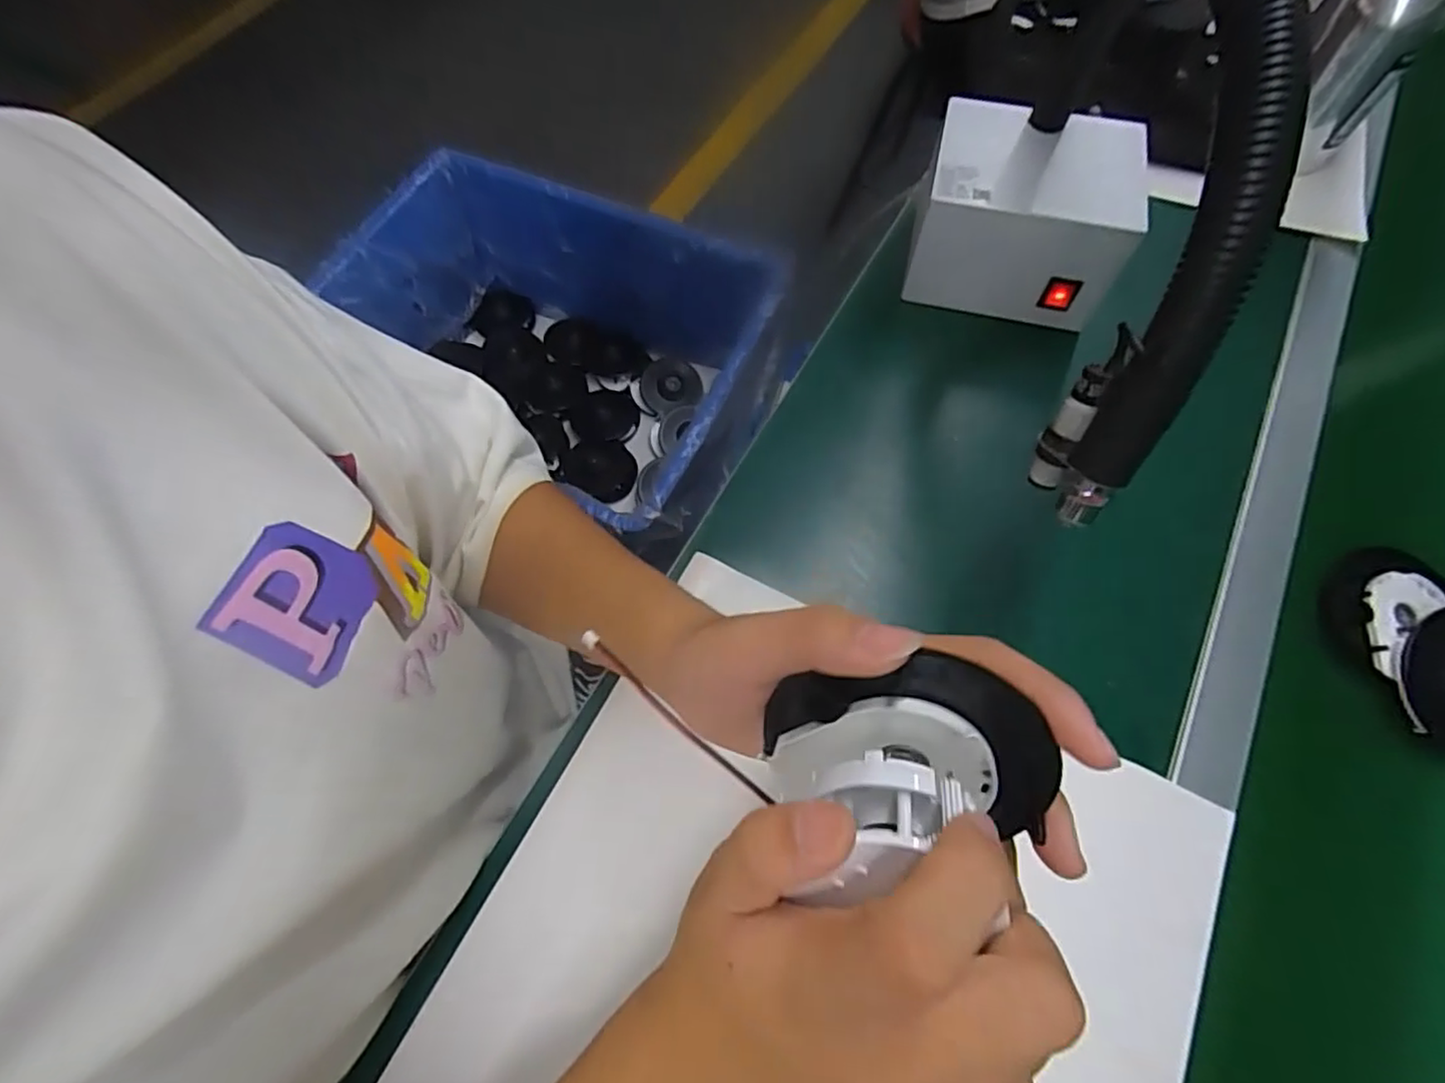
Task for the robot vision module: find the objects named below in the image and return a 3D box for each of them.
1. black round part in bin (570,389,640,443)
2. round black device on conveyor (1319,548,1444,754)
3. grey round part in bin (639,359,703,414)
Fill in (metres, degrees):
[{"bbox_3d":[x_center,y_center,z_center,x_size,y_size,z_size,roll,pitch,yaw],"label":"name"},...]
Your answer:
[{"bbox_3d":[-0.179,-0.191,0.992,0.099,0.018,0.085,2,66,3],"label":"black round part in bin"},{"bbox_3d":[0.468,0.069,0.429,0.076,0.044,0.136,-9,66,-3],"label":"round black device on conveyor"},{"bbox_3d":[-0.079,-0.242,1.000,0.094,0.012,0.088,-6,81,13],"label":"grey round part in bin"}]

